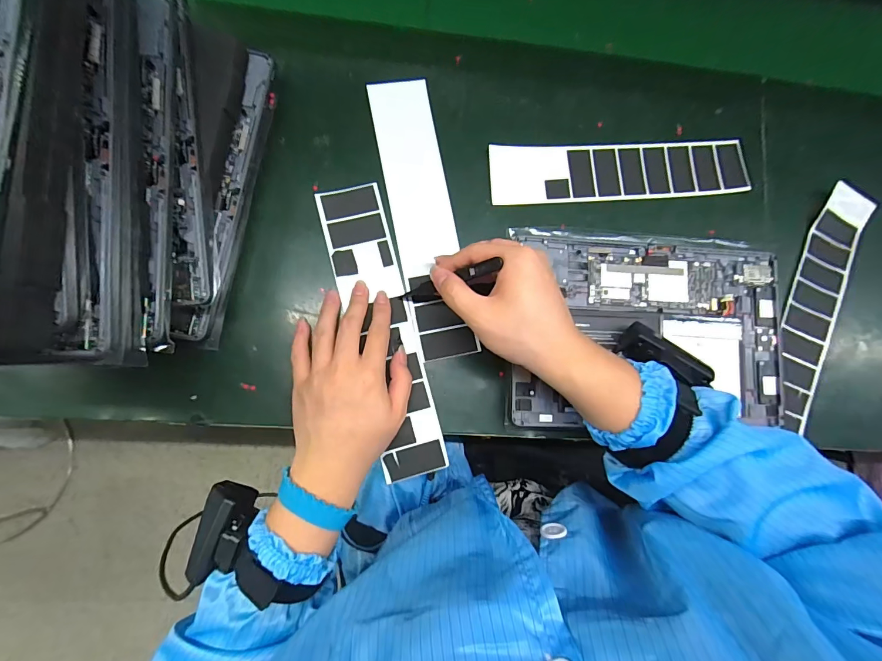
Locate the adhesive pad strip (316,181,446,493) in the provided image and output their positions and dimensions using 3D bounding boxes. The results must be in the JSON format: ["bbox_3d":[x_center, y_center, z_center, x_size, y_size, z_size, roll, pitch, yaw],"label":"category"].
[{"bbox_3d":[-0.053,-0.001,0.355,0.058,0.007,0.267,-14,86,-6],"label":"adhesive pad strip"}]

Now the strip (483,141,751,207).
[{"bbox_3d":[0.182,-0.162,0.397,0.268,0.008,0.057,-4,84,-6],"label":"strip"}]

